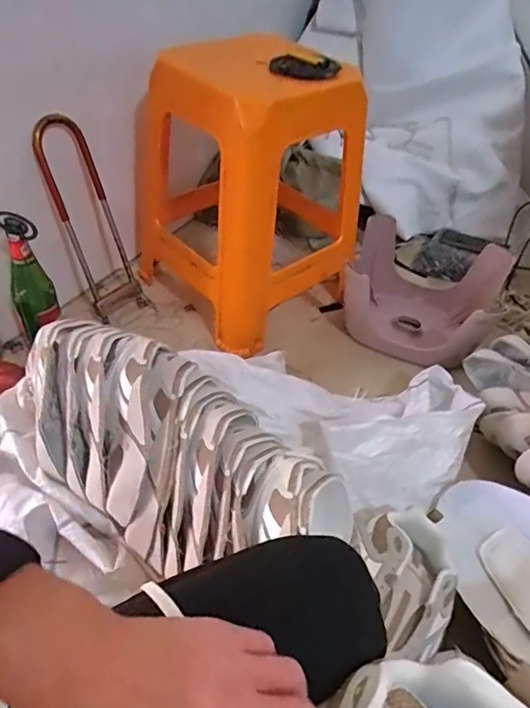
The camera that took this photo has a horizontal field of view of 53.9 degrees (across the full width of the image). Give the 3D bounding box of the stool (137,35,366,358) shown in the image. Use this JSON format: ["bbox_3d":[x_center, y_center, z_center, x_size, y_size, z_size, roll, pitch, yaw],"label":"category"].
[{"bbox_3d":[-0.044,-0.353,1.084,0.371,0.464,0.437,-26,53,-28],"label":"stool"}]

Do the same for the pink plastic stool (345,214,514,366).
[{"bbox_3d":[0.319,-0.121,1.115,0.309,0.184,0.251,22,47,16],"label":"pink plastic stool"}]

